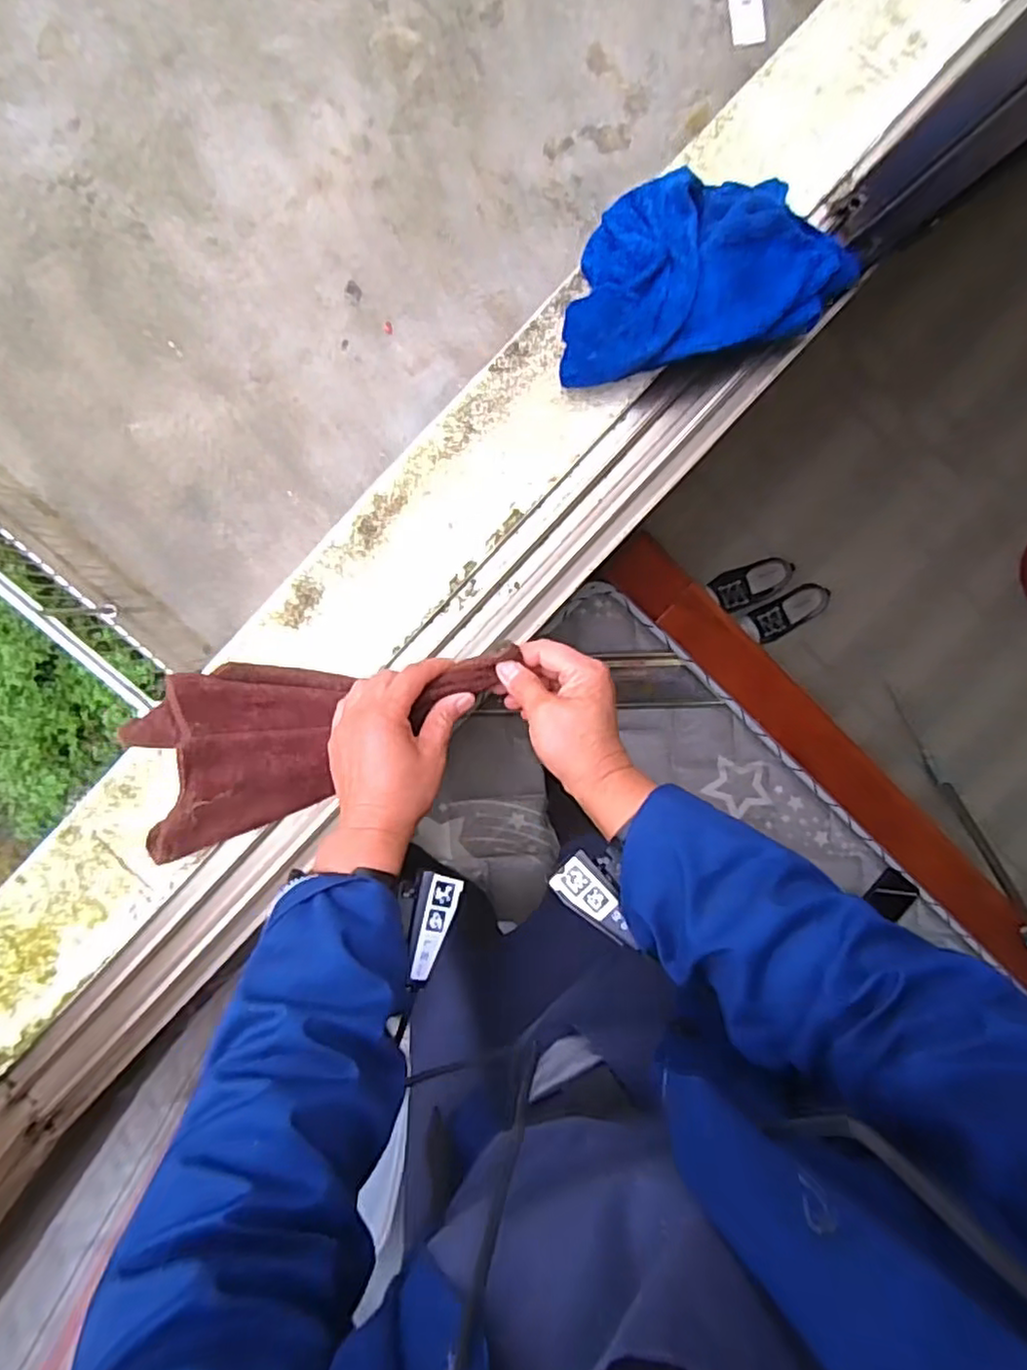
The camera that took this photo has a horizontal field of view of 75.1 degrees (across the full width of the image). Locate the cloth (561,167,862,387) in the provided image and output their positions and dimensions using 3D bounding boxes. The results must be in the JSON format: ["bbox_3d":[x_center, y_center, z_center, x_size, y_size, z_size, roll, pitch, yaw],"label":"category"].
[{"bbox_3d":[0.142,-0.309,0.498,0.221,0.060,0.130,-12,98,-4],"label":"cloth"}]

